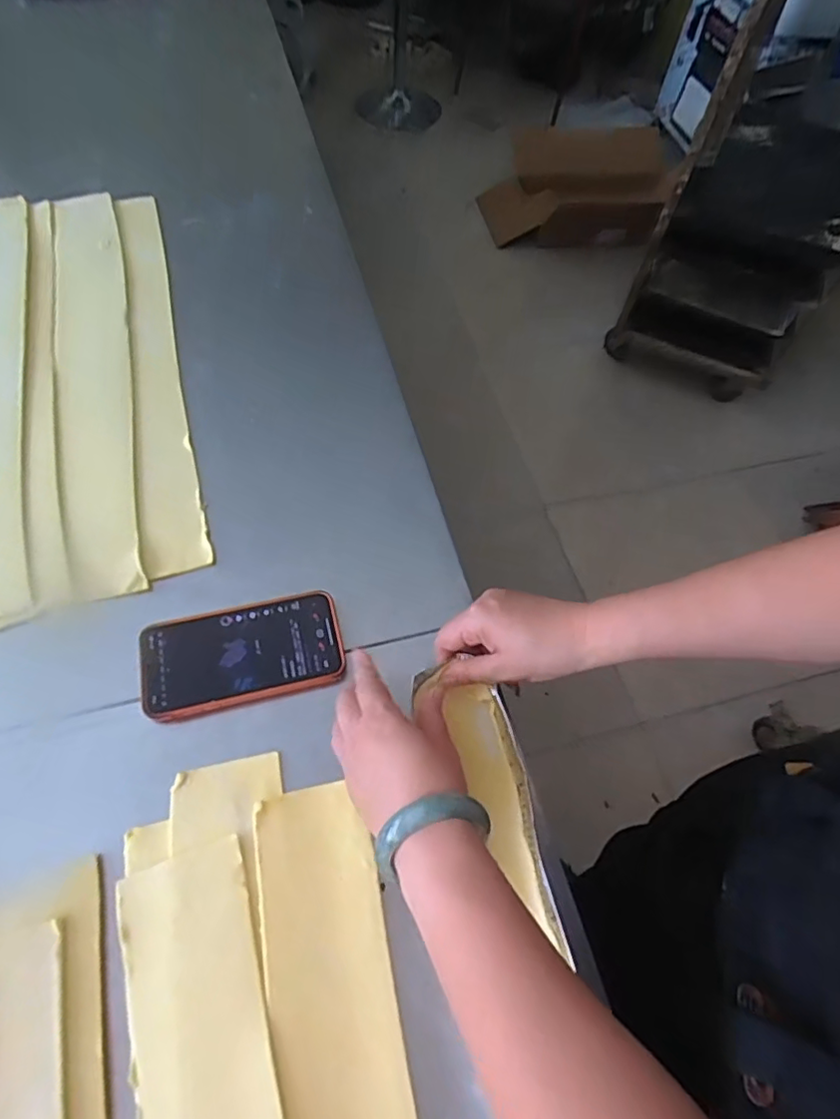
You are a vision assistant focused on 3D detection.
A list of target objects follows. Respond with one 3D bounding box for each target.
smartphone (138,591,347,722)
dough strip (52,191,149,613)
[{"bbox_3d":[-0.145,0.078,0.488,0.160,0.012,0.081,-11,62,-10],"label":"smartphone"},{"bbox_3d":[-0.356,-0.215,0.637,0.079,0.014,0.576,-13,63,-11],"label":"dough strip"}]

